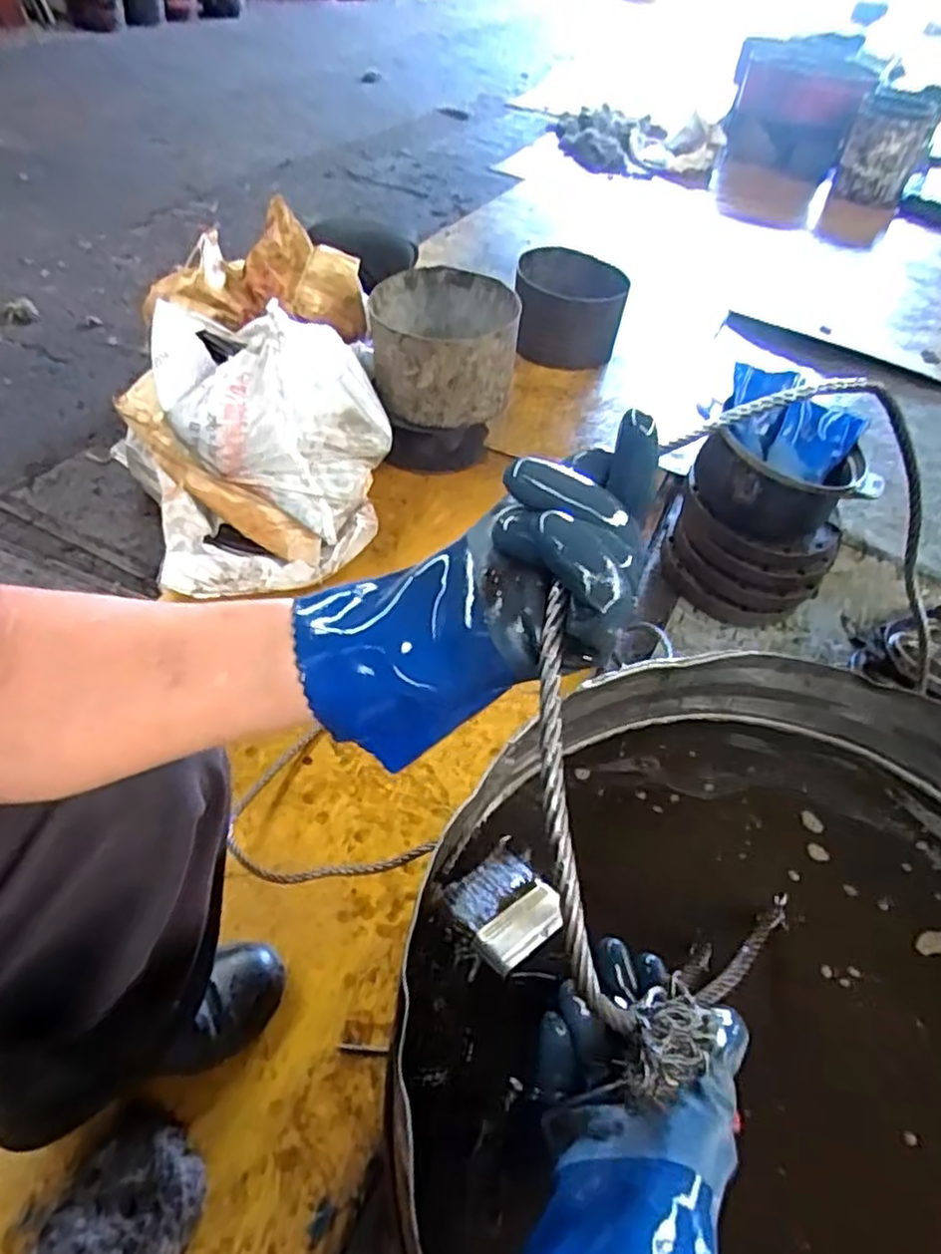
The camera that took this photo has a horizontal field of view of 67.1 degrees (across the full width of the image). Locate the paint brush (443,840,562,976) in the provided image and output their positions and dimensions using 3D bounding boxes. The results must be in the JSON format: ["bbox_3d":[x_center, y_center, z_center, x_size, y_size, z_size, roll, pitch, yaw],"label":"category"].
[{"bbox_3d":[0.023,0.194,0.485,0.071,0.023,0.071,-21,42,-38],"label":"paint brush"}]

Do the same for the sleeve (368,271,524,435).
[{"bbox_3d":[-0.058,-0.558,1.435,0.286,0.195,0.277,4,48,-4],"label":"sleeve"}]

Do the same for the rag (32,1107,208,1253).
[{"bbox_3d":[-0.317,0.545,0.635,0.128,0.068,0.187,5,48,-4],"label":"rag"}]

